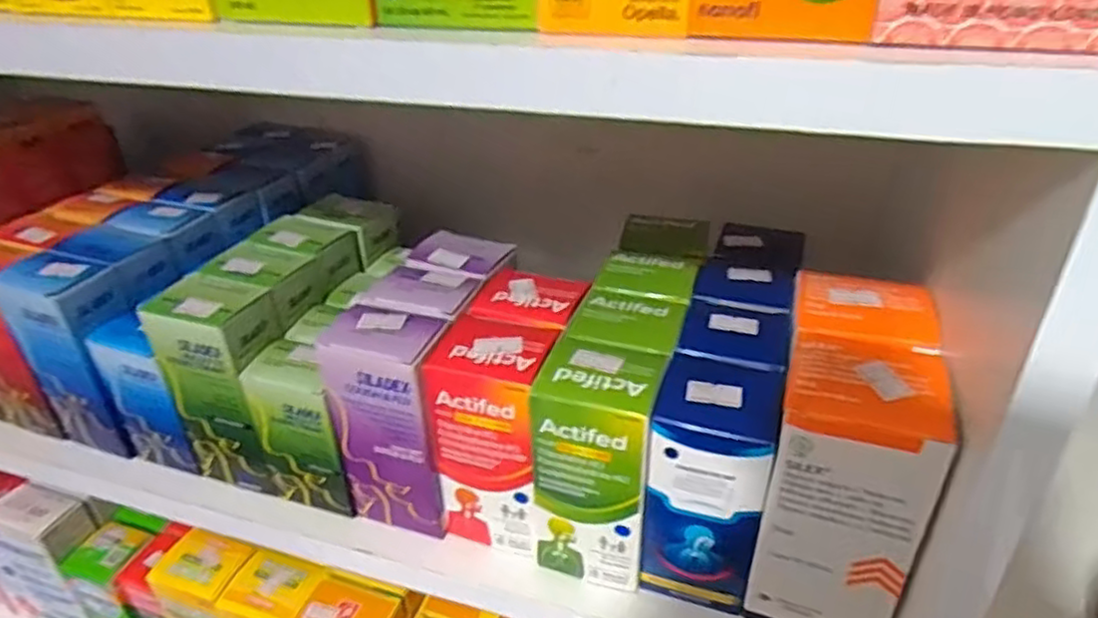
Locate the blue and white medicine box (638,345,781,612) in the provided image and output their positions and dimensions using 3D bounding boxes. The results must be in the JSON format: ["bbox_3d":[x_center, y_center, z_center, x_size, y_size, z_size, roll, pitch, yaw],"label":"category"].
[{"bbox_3d":[0.070,0.076,0.304,0.047,0.110,0.040,9,34,18],"label":"blue and white medicine box"}]

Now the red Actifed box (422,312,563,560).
[{"bbox_3d":[-0.024,0.062,0.337,0.051,0.106,0.045,8,34,16],"label":"red Actifed box"}]

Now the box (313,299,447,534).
[{"bbox_3d":[-0.075,0.056,0.344,0.050,0.110,0.037,7,33,14],"label":"box"}]

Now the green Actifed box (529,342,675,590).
[{"bbox_3d":[0.023,0.071,0.318,0.052,0.107,0.042,9,34,17],"label":"green Actifed box"}]

